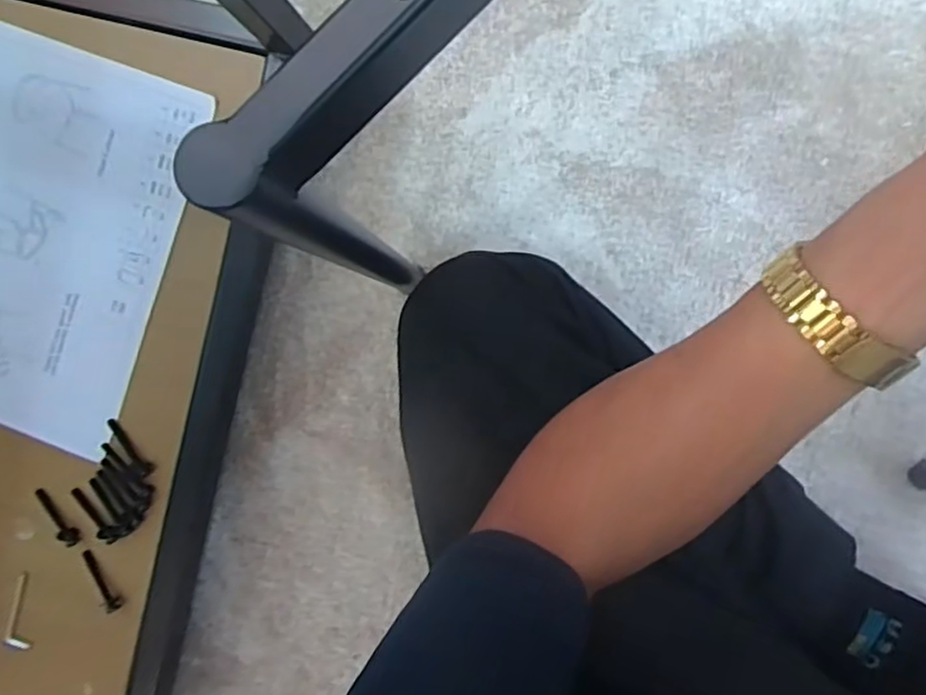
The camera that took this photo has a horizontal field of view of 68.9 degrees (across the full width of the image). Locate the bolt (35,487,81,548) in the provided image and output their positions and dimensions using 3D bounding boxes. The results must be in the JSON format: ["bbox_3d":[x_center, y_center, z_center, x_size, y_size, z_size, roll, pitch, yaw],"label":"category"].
[{"bbox_3d":[-0.316,0.133,0.527,0.013,0.018,0.050,-27,89,7],"label":"bolt"}]

